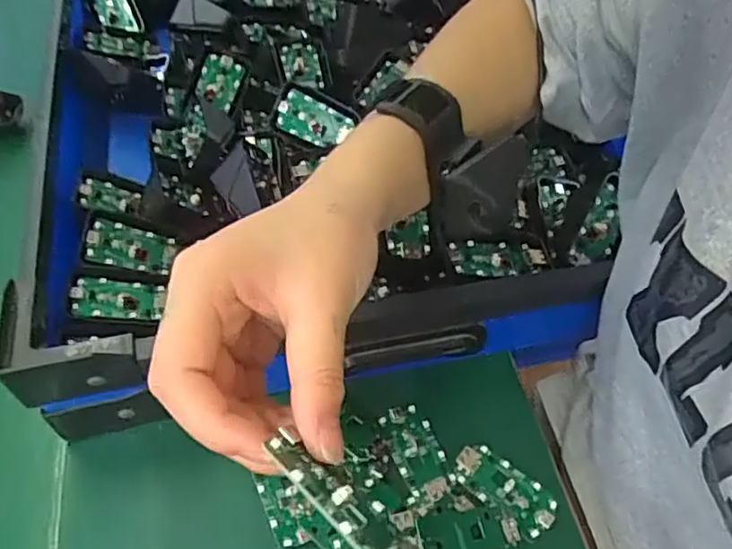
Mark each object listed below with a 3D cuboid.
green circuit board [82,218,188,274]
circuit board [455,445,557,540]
[{"bbox_3d":[-0.164,-0.020,0.444,0.064,0.009,0.035,10,72,-28],"label":"green circuit board"},{"bbox_3d":[0.084,0.129,0.382,0.063,0.006,0.029,34,60,25],"label":"circuit board"}]

